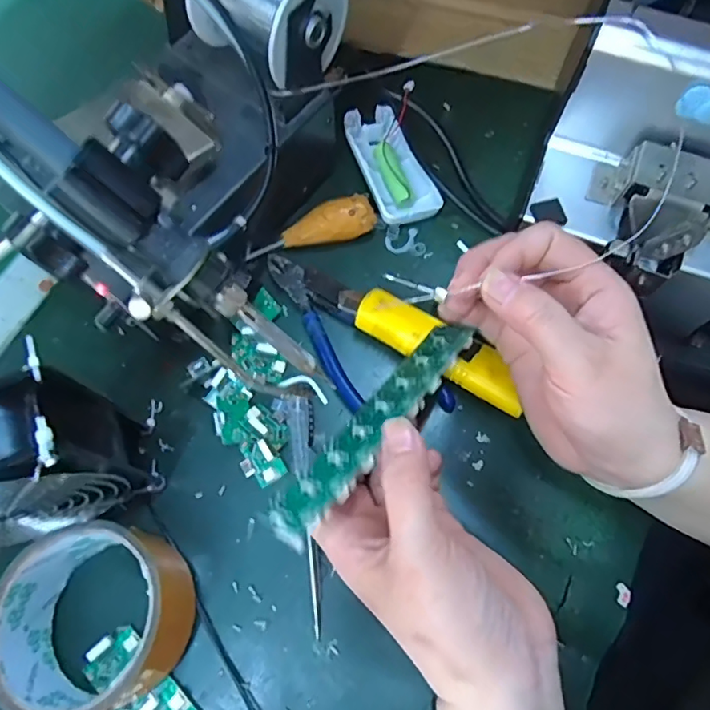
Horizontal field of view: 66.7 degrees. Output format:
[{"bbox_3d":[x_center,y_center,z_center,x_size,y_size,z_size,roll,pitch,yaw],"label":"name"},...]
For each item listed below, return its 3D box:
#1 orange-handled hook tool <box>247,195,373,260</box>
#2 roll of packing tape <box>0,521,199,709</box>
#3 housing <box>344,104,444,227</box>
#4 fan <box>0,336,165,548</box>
[{"bbox_3d":[-0.030,-0.082,0.365,0.088,0.027,0.021,-17,71,-4],"label":"orange-handled hook tool"},{"bbox_3d":[-0.136,0.134,0.282,0.090,0.054,0.085,-1,71,2],"label":"roll of packing tape"},{"bbox_3d":[0.025,-0.135,0.385,0.046,0.020,0.093,-20,71,-5],"label":"housing"},{"bbox_3d":[-0.179,0.061,0.273,0.117,0.120,0.056,-20,71,-5],"label":"fan"}]

